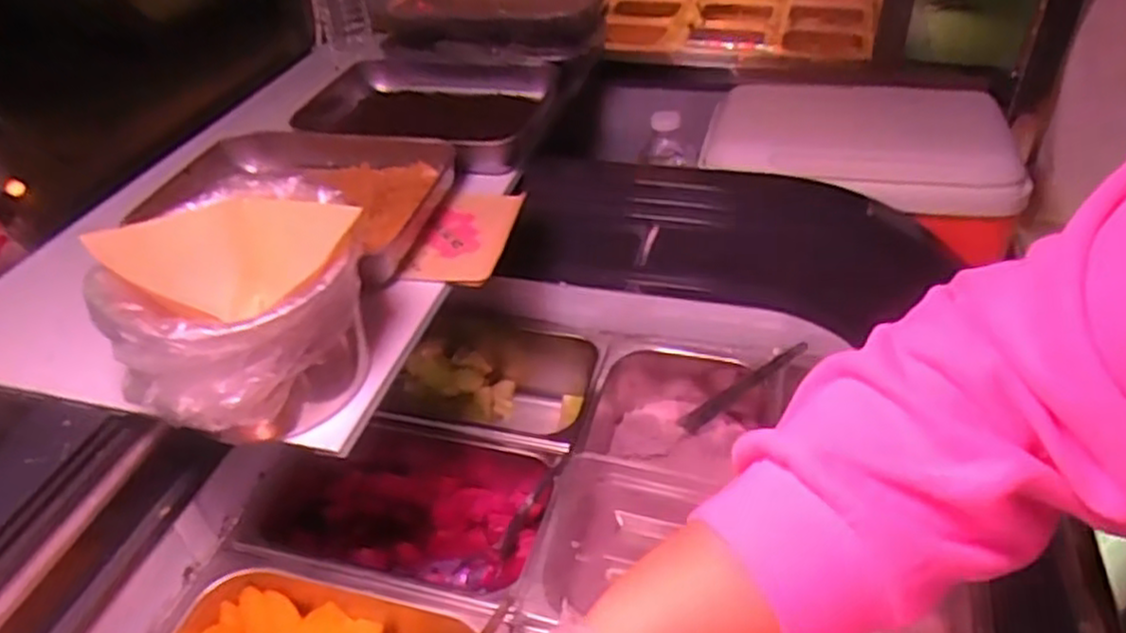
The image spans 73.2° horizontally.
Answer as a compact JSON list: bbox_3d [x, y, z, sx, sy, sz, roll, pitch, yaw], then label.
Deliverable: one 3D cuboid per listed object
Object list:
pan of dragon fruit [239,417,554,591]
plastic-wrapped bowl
[{"bbox_3d":[-0.140,0.179,0.682,0.251,0.087,0.168,6,41,12],"label":"pan of dragon fruit"},{"bbox_3d":[-0.207,-0.006,0.507,0.145,0.115,0.158,-3,40,2],"label":"plastic-wrapped bowl"}]

